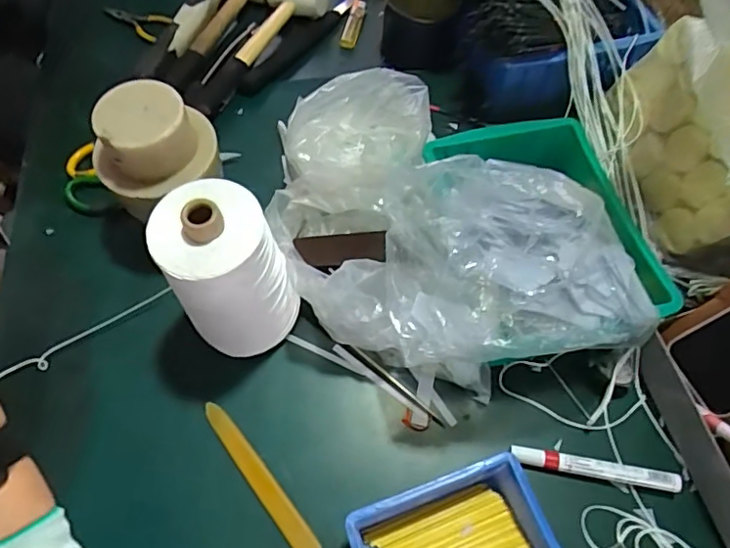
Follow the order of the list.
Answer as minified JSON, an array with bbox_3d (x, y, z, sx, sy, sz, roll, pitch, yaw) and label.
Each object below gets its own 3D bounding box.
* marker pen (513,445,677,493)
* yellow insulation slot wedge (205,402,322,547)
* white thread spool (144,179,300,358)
[{"bbox_3d":[0.200,0.171,0.488,0.140,0.016,0.015,10,61,5],"label":"marker pen"},{"bbox_3d":[-0.091,0.178,0.486,0.019,0.010,0.163,-35,67,-18],"label":"yellow insulation slot wedge"},{"bbox_3d":[-0.118,0.003,0.488,0.093,0.172,0.093,0,61,0],"label":"white thread spool"}]

